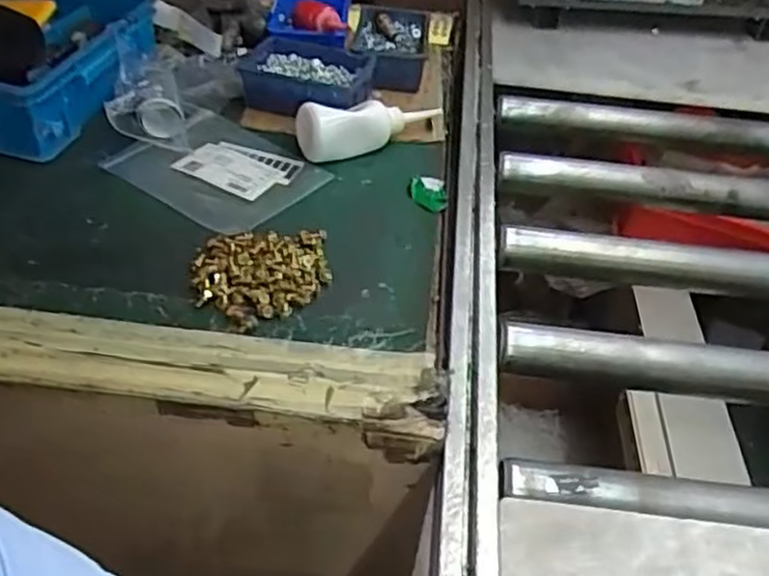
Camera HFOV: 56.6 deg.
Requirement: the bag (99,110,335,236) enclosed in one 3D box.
[{"bbox_3d":[-0.172,-0.124,0.747,0.196,0.013,0.149,28,47,27],"label":"bag"}]

